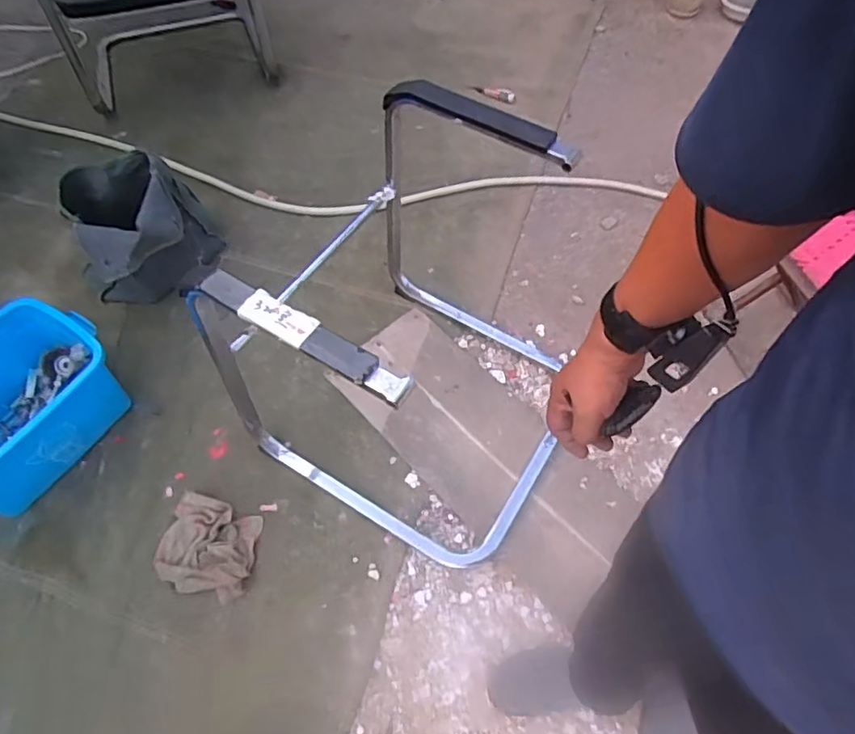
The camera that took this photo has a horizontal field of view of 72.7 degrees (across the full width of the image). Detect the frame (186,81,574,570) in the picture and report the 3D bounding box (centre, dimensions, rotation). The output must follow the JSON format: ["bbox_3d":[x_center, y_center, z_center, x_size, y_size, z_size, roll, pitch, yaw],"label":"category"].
[{"bbox_3d":[-0.030,-0.087,1.075,0.658,0.605,0.576,30,61,16],"label":"frame"}]

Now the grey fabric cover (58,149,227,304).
[{"bbox_3d":[-0.716,-0.343,1.455,0.338,0.266,0.301,-24,61,-16],"label":"grey fabric cover"}]

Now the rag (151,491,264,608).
[{"bbox_3d":[-0.430,0.351,1.141,0.184,0.038,0.173,11,57,5],"label":"rag"}]

